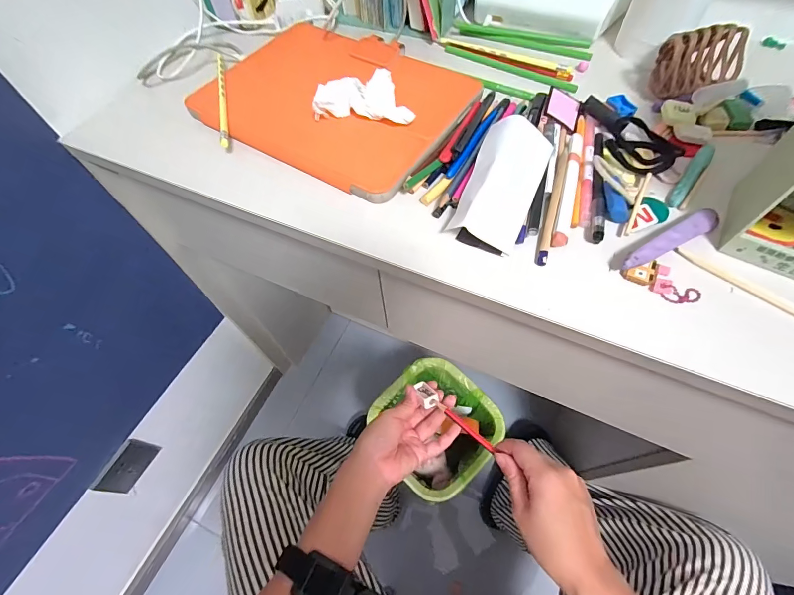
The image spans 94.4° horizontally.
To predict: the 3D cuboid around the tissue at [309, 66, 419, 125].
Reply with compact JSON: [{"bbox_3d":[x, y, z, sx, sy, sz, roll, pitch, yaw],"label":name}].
[{"bbox_3d":[-0.030,-0.206,0.376,0.099,0.024,0.054,9,59,8],"label":"tissue"}]

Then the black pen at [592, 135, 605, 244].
[{"bbox_3d":[0.184,-0.105,0.336,0.009,0.010,0.137,13,60,10],"label":"black pen"}]

